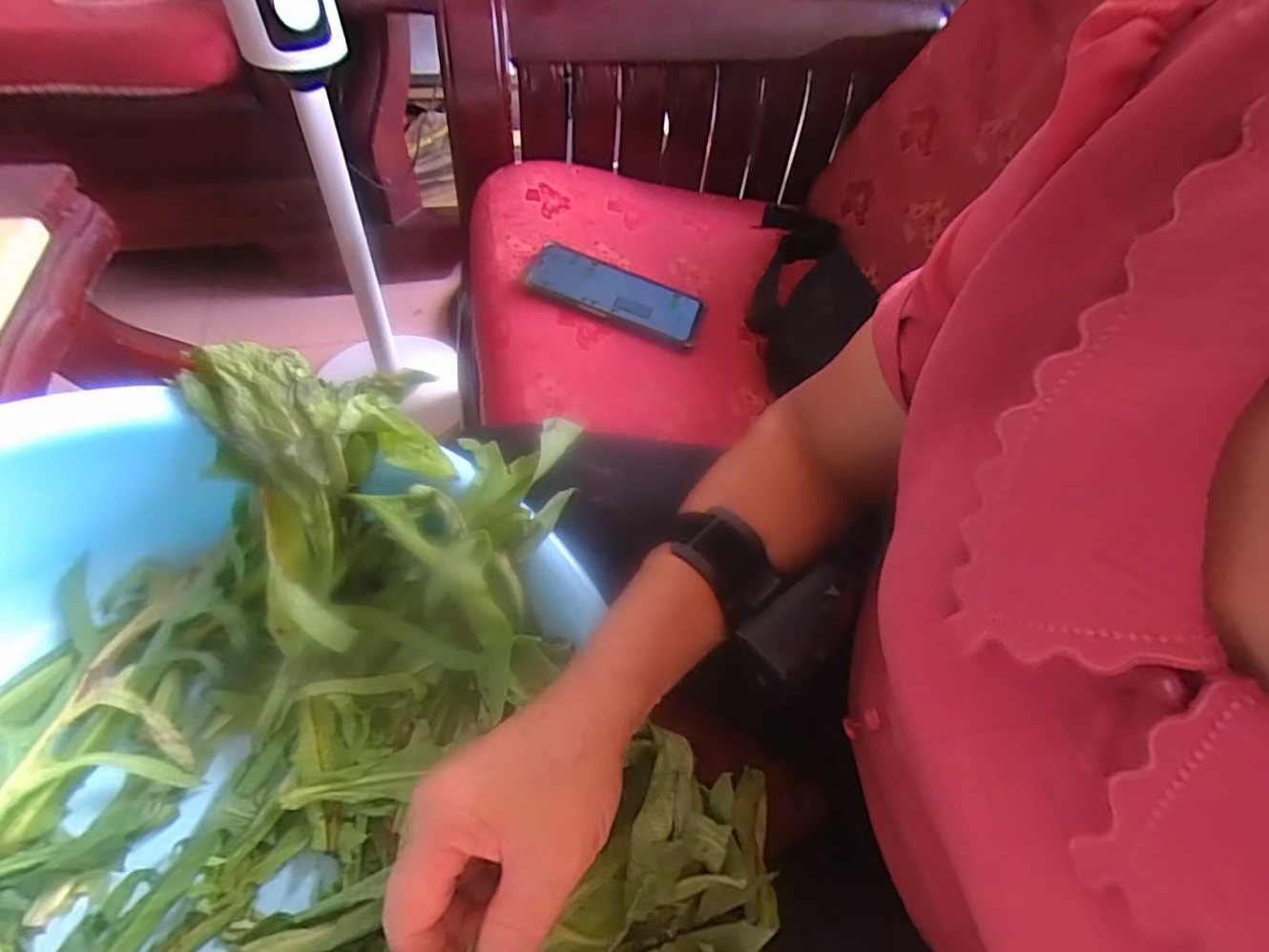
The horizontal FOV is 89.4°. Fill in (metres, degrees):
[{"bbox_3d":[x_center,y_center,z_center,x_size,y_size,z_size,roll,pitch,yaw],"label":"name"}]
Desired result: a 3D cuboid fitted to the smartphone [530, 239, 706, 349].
[{"bbox_3d":[-0.014,-0.169,0.589,0.161,0.009,0.077,19,52,-6],"label":"smartphone"}]

